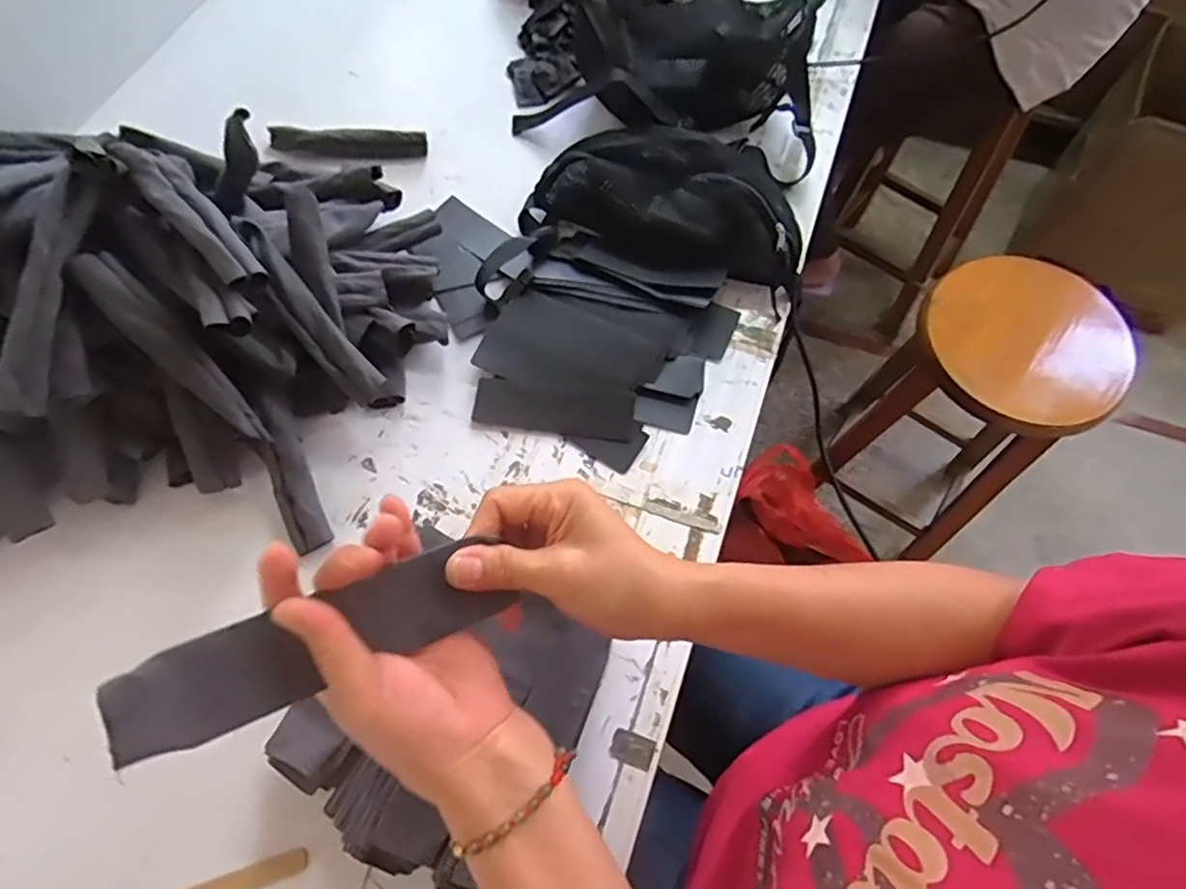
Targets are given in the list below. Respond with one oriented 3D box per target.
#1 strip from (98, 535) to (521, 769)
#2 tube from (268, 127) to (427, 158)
[{"bbox_3d":[-0.129,0.093,0.310,0.172,0.009,0.043,-19,88,-26],"label":"strip"},{"bbox_3d":[-0.283,-0.349,0.751,0.175,0.022,0.029,-2,65,-1],"label":"tube"}]

